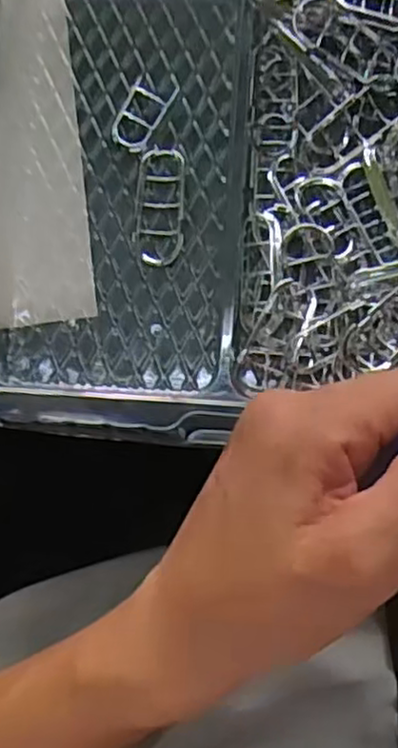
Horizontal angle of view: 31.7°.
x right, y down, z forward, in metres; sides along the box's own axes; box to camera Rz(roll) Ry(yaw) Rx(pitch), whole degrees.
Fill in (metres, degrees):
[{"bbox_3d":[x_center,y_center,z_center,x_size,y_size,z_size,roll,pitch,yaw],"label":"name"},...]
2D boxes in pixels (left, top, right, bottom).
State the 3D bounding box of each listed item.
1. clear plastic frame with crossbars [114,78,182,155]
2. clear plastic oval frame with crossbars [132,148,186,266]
[{"bbox_3d":[-0.026,-0.120,0.325,0.020,0.004,0.036,24,89,6],"label":"clear plastic frame with crossbars"},{"bbox_3d":[-0.018,-0.077,0.318,0.022,0.005,0.055,4,87,6],"label":"clear plastic oval frame with crossbars"}]

